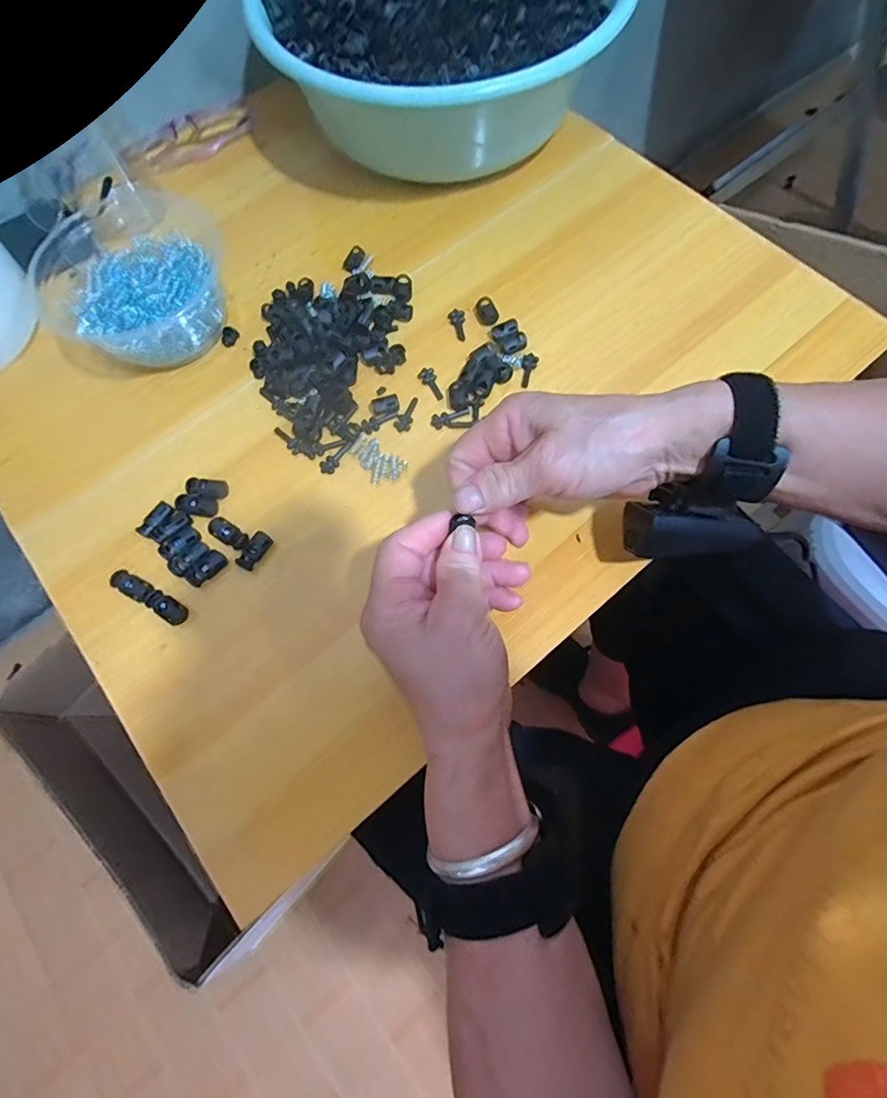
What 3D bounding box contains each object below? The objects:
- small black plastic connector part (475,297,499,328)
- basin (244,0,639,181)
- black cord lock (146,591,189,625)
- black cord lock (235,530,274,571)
[{"bbox_3d":[0.033,-0.186,0.387,0.015,0.007,0.022,-29,73,-8],"label":"small black plastic connector part"},{"bbox_3d":[-0.007,-0.433,0.425,0.280,0.096,0.281,-1,71,2],"label":"basin"},{"bbox_3d":[-0.181,0.037,0.325,0.028,0.007,0.013,35,76,12],"label":"black cord lock"},{"bbox_3d":[-0.127,0.001,0.334,0.013,0.008,0.027,27,74,10],"label":"black cord lock"}]

